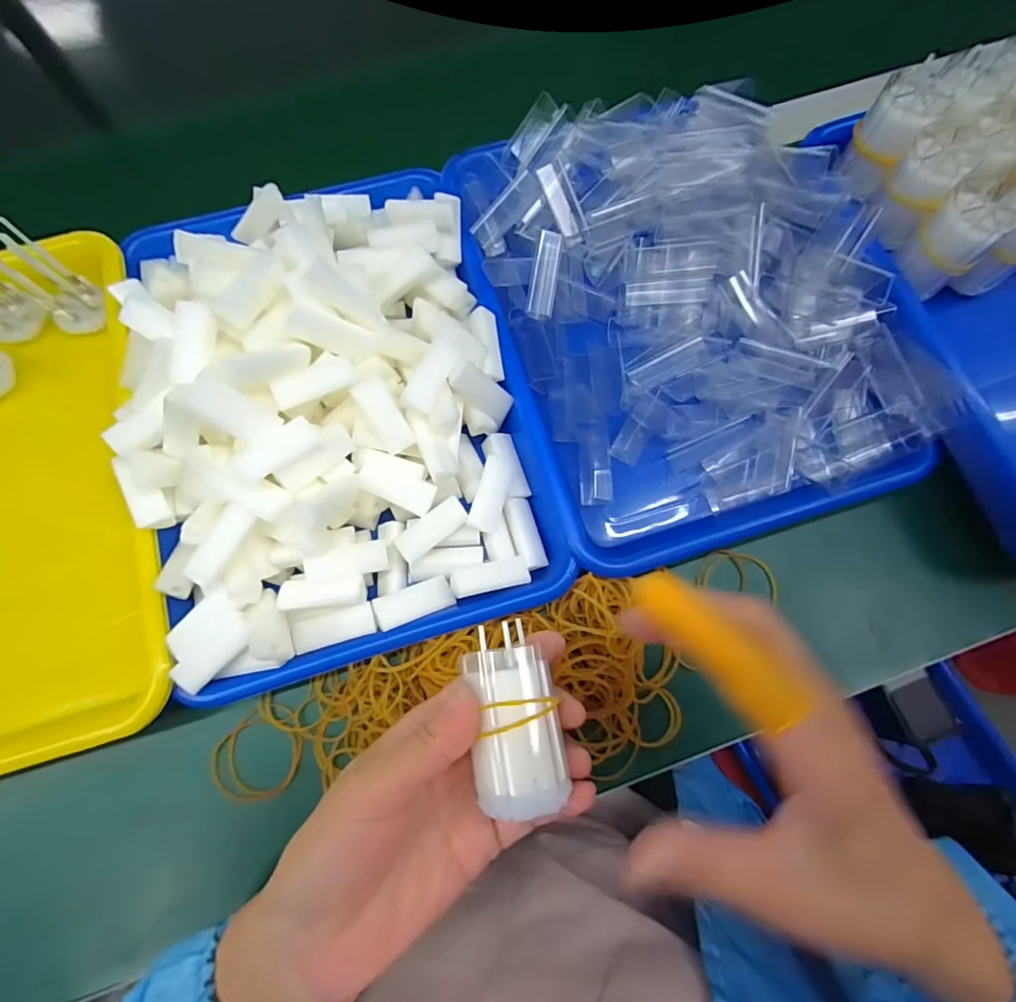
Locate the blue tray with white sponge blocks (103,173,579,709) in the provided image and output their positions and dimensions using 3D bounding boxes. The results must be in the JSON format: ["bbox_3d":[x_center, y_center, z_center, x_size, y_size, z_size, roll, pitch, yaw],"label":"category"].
[{"bbox_3d":[-0.109,-0.072,0.296,0.229,0.077,0.321,-16,75,-4],"label":"blue tray with white sponge blocks"}]

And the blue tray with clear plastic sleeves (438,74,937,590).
[{"bbox_3d":[0.117,-0.136,0.332,0.242,0.067,0.318,-17,75,-4],"label":"blue tray with clear plastic sleeves"}]

